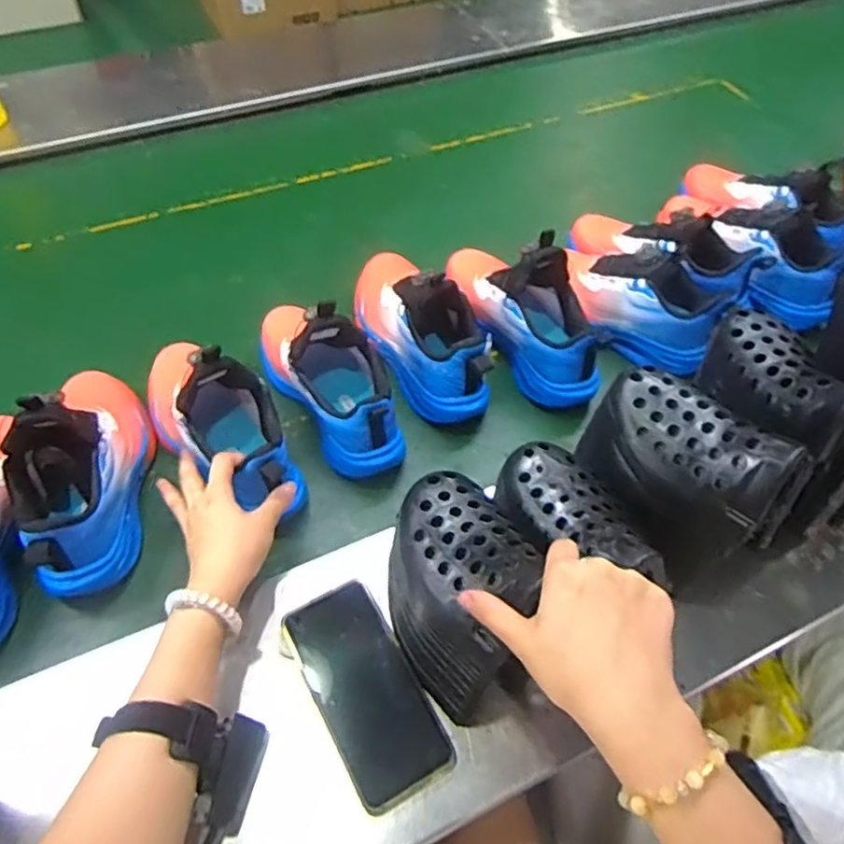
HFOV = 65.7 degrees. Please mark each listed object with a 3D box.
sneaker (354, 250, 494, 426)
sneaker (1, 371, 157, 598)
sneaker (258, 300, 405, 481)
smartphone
[{"bbox_3d":[-0.013,-0.115,0.723,0.110,0.118,0.249,-22,56,-17],"label":"sneaker"},{"bbox_3d":[-0.308,0.025,0.580,0.083,0.133,0.222,-5,52,-5],"label":"sneaker"},{"bbox_3d":[-0.094,-0.062,0.650,0.082,0.127,0.211,-28,58,-21],"label":"sneaker"},{"bbox_3d":[-0.045,0.207,0.504,0.077,0.013,0.157,-32,70,-5],"label":"smartphone"}]

